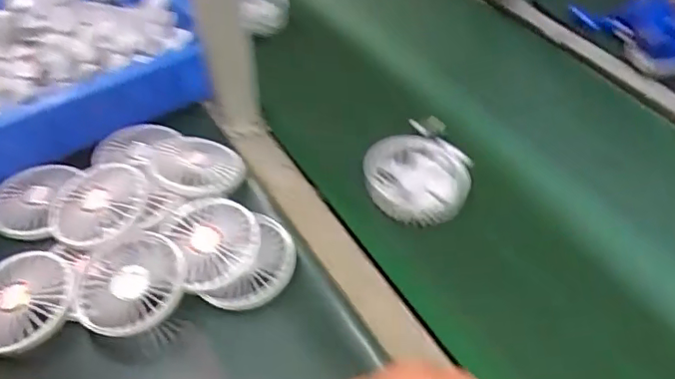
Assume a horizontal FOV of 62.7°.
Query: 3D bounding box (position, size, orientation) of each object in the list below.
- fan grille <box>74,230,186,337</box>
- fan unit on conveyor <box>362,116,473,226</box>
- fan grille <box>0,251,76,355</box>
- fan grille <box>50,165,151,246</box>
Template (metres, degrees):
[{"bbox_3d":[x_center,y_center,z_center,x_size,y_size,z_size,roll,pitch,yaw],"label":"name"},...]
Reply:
[{"bbox_3d":[-0.174,0.076,0.464,0.087,0.013,0.096,-11,48,-12],"label":"fan grille"},{"bbox_3d":[0.092,-0.024,0.573,0.101,0.042,0.133,23,50,18],"label":"fan unit on conveyor"},{"bbox_3d":[-0.265,0.092,0.458,0.088,0.018,0.086,1,47,-1],"label":"fan grille"},{"bbox_3d":[-0.225,0.010,0.519,0.089,0.021,0.097,1,47,-1],"label":"fan grille"}]

